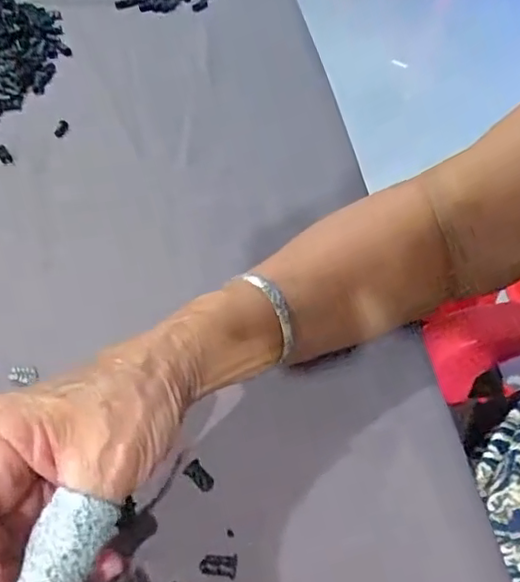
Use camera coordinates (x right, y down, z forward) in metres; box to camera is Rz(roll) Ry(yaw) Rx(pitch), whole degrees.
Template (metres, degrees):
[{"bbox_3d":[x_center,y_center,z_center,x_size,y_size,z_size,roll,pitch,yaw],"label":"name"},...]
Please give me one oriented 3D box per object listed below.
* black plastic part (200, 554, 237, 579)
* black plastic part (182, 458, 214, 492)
[{"bbox_3d":[-0.019,0.128,0.283,0.017,0.004,0.012,1,45,-2],"label":"black plastic part"},{"bbox_3d":[-0.031,0.096,0.316,0.018,0.004,0.011,34,53,27],"label":"black plastic part"}]

